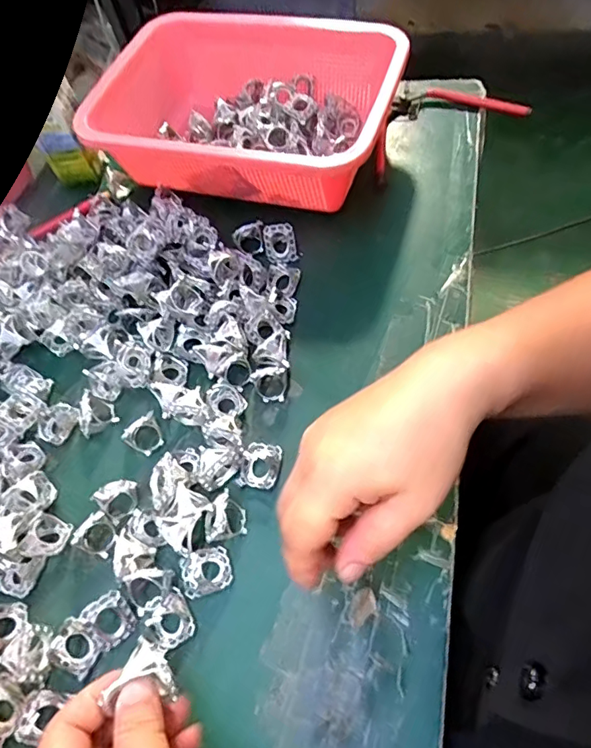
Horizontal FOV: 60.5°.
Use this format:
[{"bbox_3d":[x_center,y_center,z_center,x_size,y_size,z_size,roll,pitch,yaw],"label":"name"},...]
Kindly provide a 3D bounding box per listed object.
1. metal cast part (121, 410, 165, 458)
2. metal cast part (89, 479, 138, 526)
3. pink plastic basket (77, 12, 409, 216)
[{"bbox_3d":[-0.106,0.043,0.357,0.026,0.025,0.016,-38,60,-14],"label":"metal cast part"},{"bbox_3d":[-0.118,0.082,0.338,0.026,0.023,0.022,-41,61,-15],"label":"metal cast part"},{"bbox_3d":[-0.045,-0.242,0.465,0.249,0.076,0.181,10,61,15],"label":"pink plastic basket"}]

